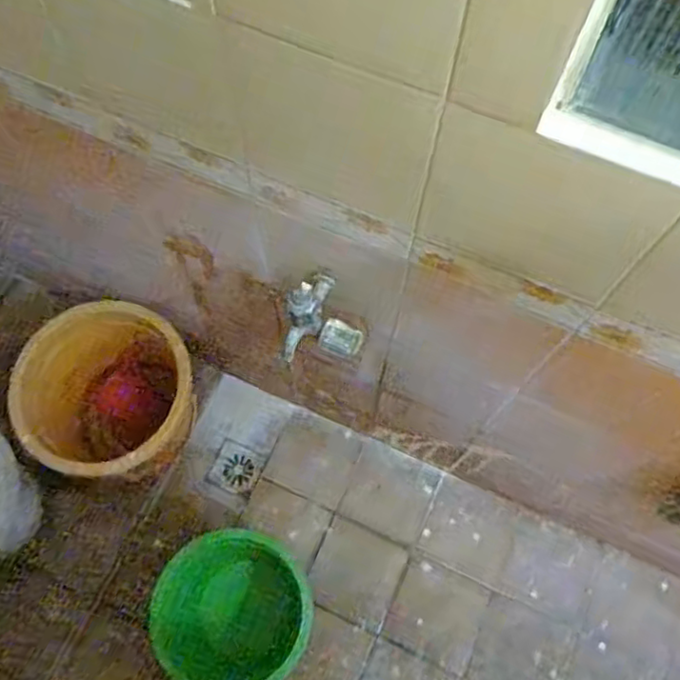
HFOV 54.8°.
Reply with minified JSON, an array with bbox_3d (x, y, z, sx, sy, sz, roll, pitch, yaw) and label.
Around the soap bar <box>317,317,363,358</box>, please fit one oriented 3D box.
[{"bbox_3d":[0.002,-0.002,0.858,0.052,0.027,0.043,22,70,8],"label":"soap bar"}]

